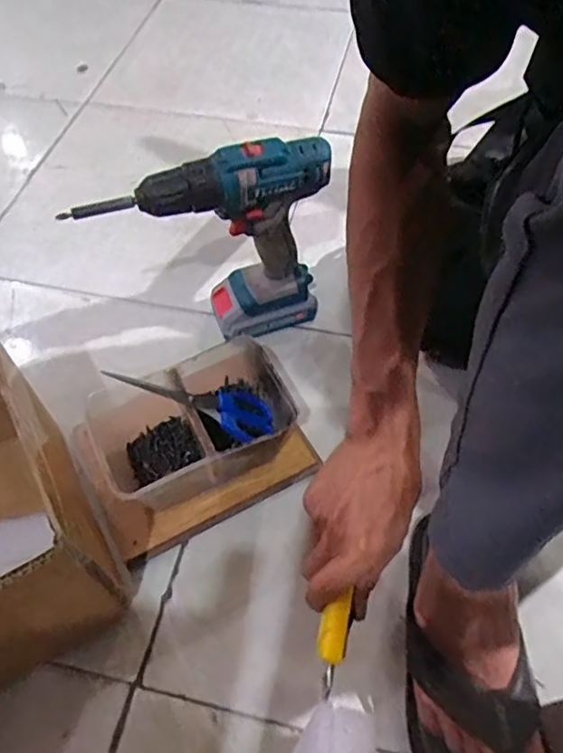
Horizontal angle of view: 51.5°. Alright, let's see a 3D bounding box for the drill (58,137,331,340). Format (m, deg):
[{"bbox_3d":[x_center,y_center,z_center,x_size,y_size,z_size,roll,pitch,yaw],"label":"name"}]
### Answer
[{"bbox_3d":[-0.069,-0.123,0.604,0.242,0.218,0.062,-12,56,-5],"label":"drill"}]

